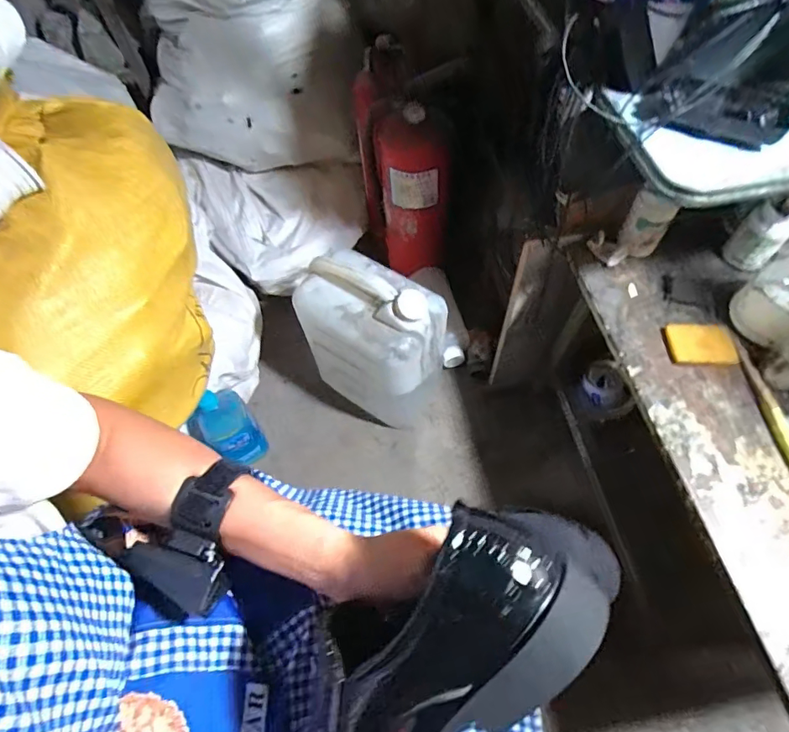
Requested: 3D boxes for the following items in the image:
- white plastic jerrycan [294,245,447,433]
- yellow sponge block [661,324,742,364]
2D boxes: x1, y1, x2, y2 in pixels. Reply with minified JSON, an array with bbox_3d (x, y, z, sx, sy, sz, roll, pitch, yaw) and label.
[{"bbox_3d":[-0.037,-0.047,0.826,0.230,0.286,0.153,27,66,17],"label":"white plastic jerrycan"},{"bbox_3d":[0.351,-0.025,0.545,0.073,0.008,0.049,0,61,4],"label":"yellow sponge block"}]

